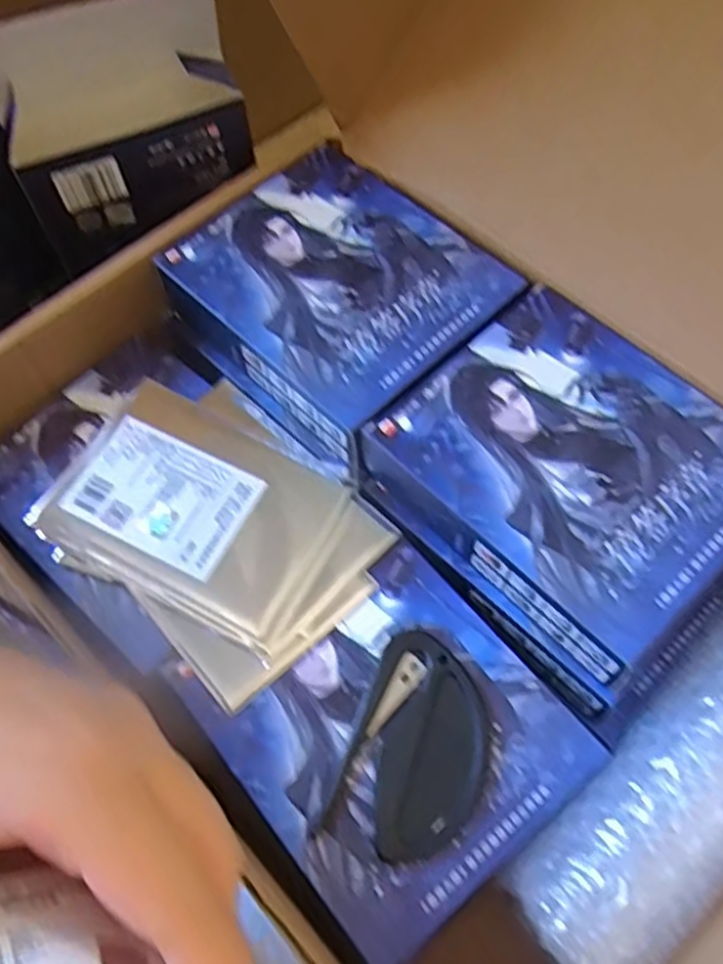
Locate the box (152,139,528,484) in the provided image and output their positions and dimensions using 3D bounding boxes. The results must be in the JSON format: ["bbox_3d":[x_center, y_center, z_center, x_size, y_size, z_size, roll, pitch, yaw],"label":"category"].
[{"bbox_3d":[-0.012,-0.076,0.324,0.106,0.037,0.118,-41,68,-19],"label":"box"}]

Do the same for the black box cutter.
[{"bbox_3d":[0.020,0.087,0.253,0.043,0.006,0.070,20,64,12],"label":"black box cutter"}]

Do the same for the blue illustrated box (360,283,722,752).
[{"bbox_3d":[0.079,0.004,0.286,0.104,0.045,0.129,-40,68,-19],"label":"blue illustrated box"}]

